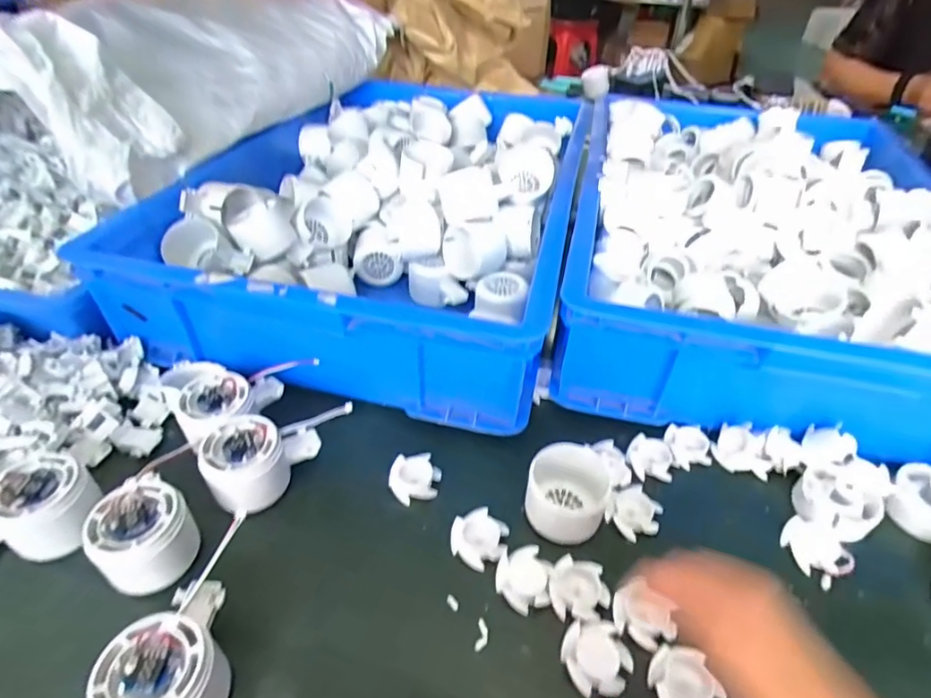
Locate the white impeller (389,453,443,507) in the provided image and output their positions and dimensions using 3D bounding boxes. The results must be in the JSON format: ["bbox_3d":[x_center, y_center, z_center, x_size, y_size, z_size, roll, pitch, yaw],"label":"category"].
[{"bbox_3d":[-0.041,0.105,0.426,0.040,0.012,0.039,-2,42,-5],"label":"white impeller"}]

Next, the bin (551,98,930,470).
[{"bbox_3d":[0.339,-0.140,0.617,0.422,0.118,0.580,10,42,8],"label":"bin"}]

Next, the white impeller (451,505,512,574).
[{"bbox_3d":[0.010,0.140,0.389,0.041,0.013,0.037,26,47,24],"label":"white impeller"}]

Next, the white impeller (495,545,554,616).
[{"bbox_3d":[0.041,0.159,0.367,0.037,0.010,0.043,9,42,7],"label":"white impeller"}]

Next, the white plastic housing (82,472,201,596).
[{"bbox_3d":[-0.218,0.125,0.358,0.062,0.049,0.057,1,42,-1],"label":"white plastic housing"}]

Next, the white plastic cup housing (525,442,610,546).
[{"bbox_3d":[0.079,0.105,0.393,0.064,0.043,0.056,7,42,4],"label":"white plastic cup housing"}]

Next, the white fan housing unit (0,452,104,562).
[{"bbox_3d":[-0.294,0.110,0.369,0.052,0.050,0.059,28,48,26],"label":"white fan housing unit"}]

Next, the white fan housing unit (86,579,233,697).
[{"bbox_3d":[-0.167,0.180,0.298,0.063,0.057,0.081,-16,45,-19],"label":"white fan housing unit"}]

